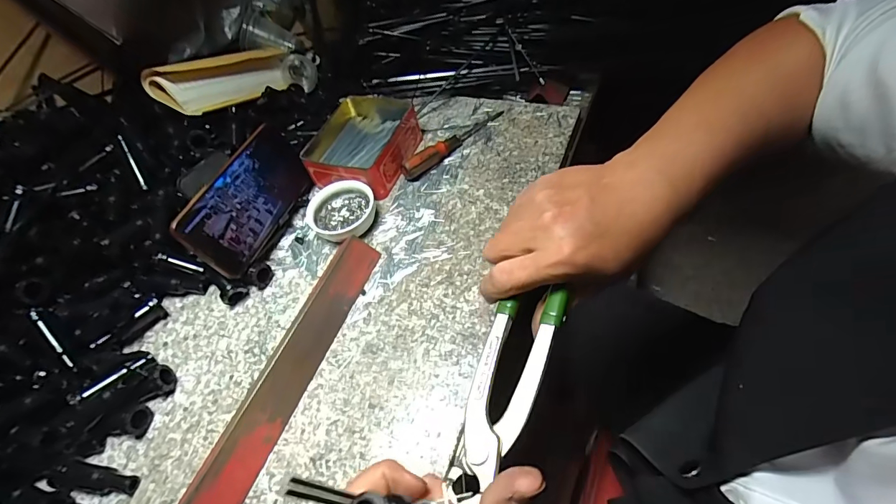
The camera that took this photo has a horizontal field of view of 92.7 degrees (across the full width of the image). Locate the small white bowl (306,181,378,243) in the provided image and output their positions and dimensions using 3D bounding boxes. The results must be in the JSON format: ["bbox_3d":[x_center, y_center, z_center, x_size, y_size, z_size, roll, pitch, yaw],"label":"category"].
[{"bbox_3d":[-0.113,-0.044,0.455,0.073,0.024,0.065,17,60,24],"label":"small white bowl"}]

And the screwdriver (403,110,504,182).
[{"bbox_3d":[0.008,-0.131,0.502,0.150,0.019,0.015,-40,56,-16],"label":"screwdriver"}]

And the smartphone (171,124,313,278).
[{"bbox_3d":[-0.203,-0.060,0.450,0.015,0.082,0.172,-10,40,32],"label":"smartphone"}]

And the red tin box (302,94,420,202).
[{"bbox_3d":[-0.102,-0.131,0.505,0.114,0.039,0.133,9,57,19],"label":"red tin box"}]

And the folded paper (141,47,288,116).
[{"bbox_3d":[-0.286,-0.238,0.577,0.056,0.050,0.210,21,38,19],"label":"folded paper"}]

